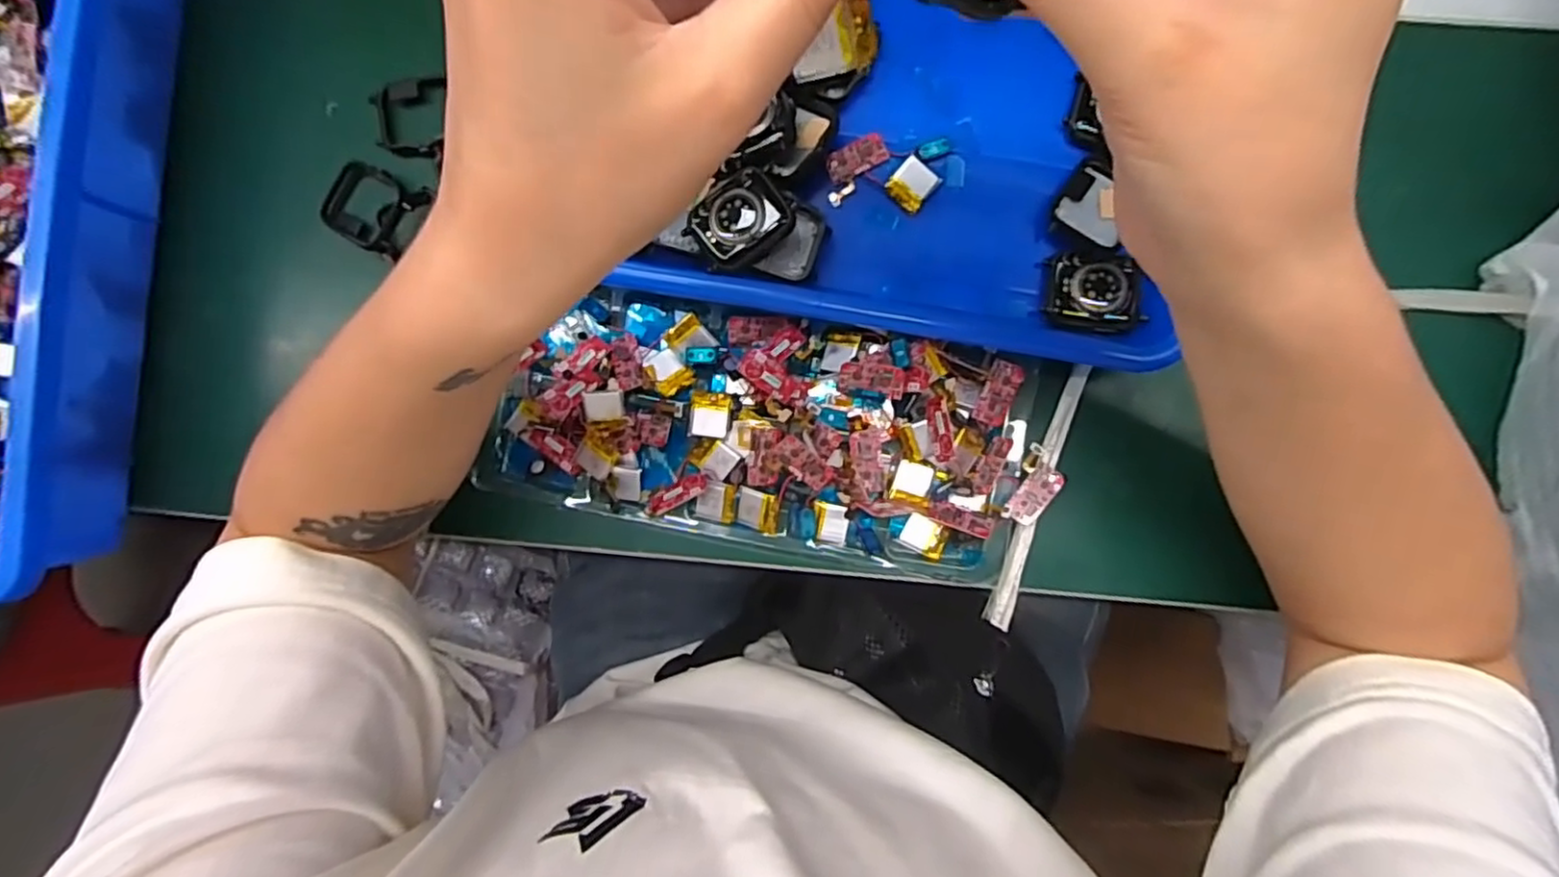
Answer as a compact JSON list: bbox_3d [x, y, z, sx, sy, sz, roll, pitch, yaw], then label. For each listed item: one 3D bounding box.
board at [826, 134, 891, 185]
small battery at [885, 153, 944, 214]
[{"bbox_3d":[0.036,-0.131,0.323,0.029,0.004,0.015,-30,85,0],"label":"board"},{"bbox_3d":[0.062,-0.119,0.321,0.019,0.006,0.020,40,89,4],"label":"small battery"}]

